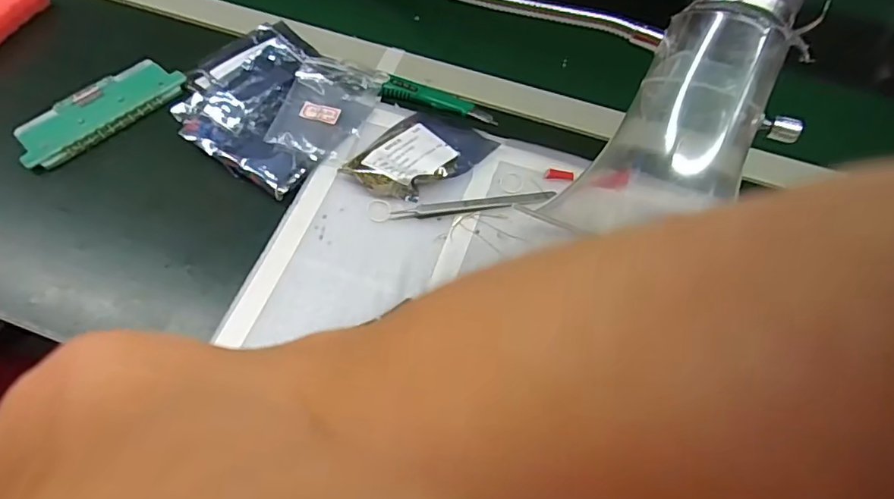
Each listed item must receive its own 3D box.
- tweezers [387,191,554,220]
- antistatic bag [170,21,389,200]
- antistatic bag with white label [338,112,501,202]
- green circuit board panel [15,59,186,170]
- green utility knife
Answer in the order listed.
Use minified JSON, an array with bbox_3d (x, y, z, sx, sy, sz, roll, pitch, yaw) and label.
[{"bbox_3d":[0.024,-0.040,0.467,0.141,0.004,0.013,-7,62,-6],"label":"tweezers"},{"bbox_3d":[-0.161,-0.145,0.511,0.172,0.017,0.165,31,63,14],"label":"antistatic bag"},{"bbox_3d":[-0.022,-0.087,0.481,0.081,0.023,0.121,36,64,17],"label":"antistatic bag with white label"},{"bbox_3d":[-0.326,-0.132,0.507,0.062,0.010,0.149,40,65,19],"label":"green circuit board panel"},{"bbox_3d":[-0.006,-0.147,0.531,0.112,0.014,0.023,15,60,5],"label":"green utility knife"}]

